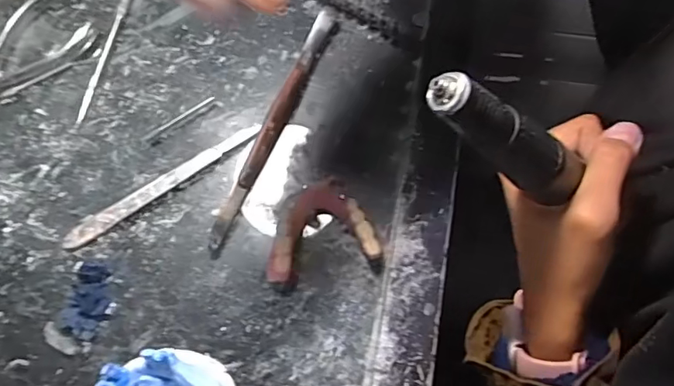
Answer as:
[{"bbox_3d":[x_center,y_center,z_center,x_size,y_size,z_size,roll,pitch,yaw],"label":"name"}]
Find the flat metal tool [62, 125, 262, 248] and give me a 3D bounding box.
[{"bbox_3d":[-0.103,-0.006,0.312,0.129,0.005,0.012,-34,74,-10],"label":"flat metal tool"}]

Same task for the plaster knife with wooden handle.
[{"bbox_3d":[-0.037,-0.043,0.320,0.011,0.013,0.173,23,73,8],"label":"plaster knife with wooden handle"}]

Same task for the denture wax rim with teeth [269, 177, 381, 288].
[{"bbox_3d":[-0.013,0.019,0.295,0.061,0.017,0.055,-16,72,-4],"label":"denture wax rim with teeth"}]

